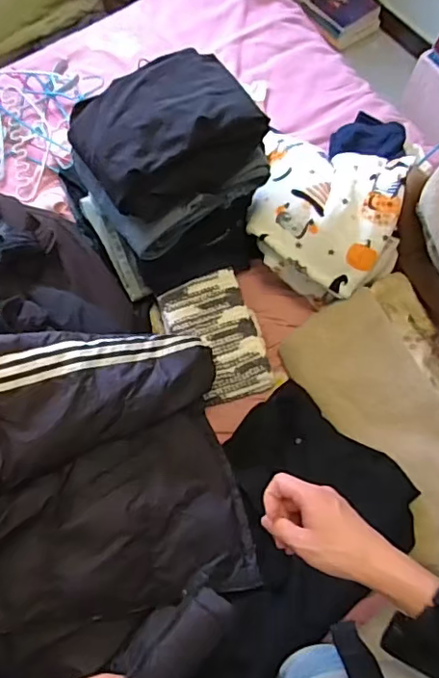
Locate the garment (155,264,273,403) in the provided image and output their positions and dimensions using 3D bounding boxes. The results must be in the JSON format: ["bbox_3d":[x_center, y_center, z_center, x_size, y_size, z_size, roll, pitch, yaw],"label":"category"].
[{"bbox_3d":[-0.003,-0.004,1.091,0.163,0.054,0.251,-24,71,-11],"label":"garment"}]

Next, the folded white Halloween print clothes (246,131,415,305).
[{"bbox_3d":[0.204,-0.251,1.075,0.309,0.155,0.283,23,69,7],"label":"folded white Halloween print clothes"}]

